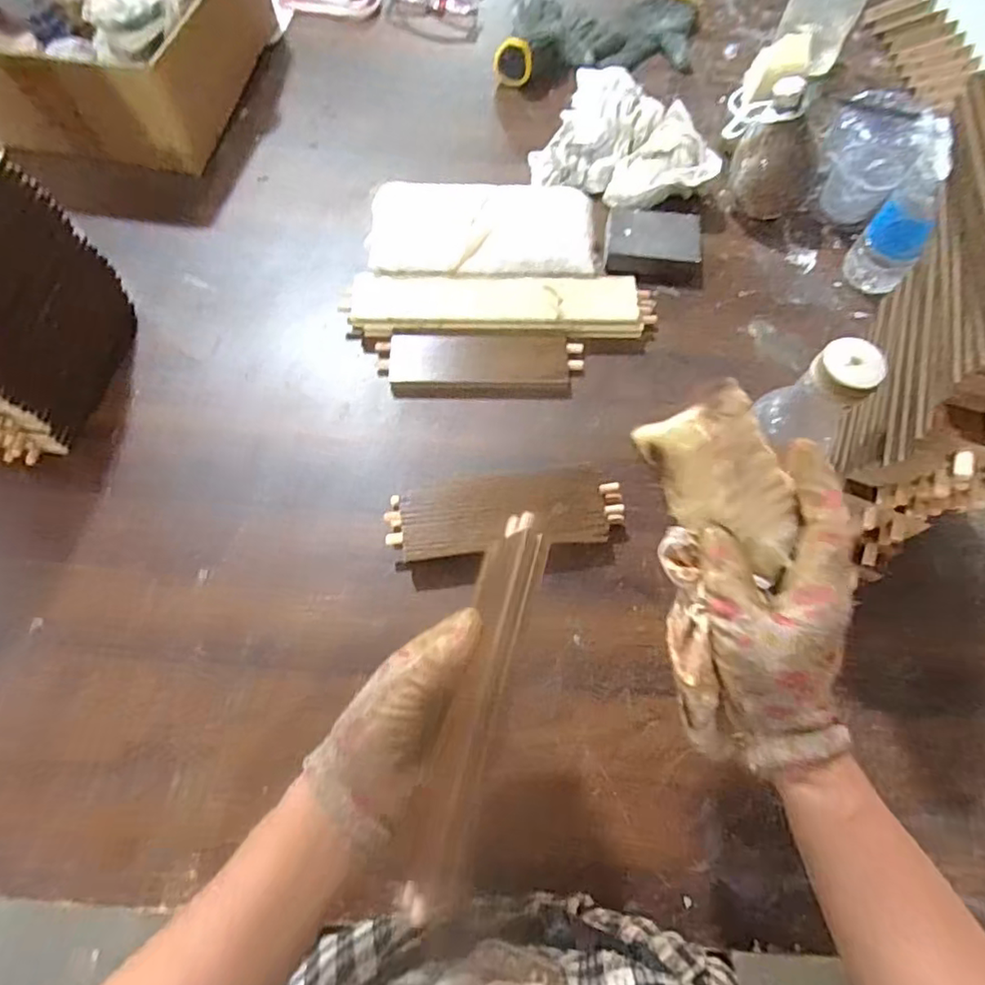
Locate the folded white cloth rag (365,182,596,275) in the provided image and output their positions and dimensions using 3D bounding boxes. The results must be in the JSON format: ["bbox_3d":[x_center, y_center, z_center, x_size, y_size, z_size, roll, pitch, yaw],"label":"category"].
[{"bbox_3d":[-0.011,-0.270,0.637,0.233,0.062,0.102,-1,67,-2],"label":"folded white cloth rag"}]

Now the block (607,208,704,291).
[{"bbox_3d":[0.178,-0.268,0.655,0.105,0.029,0.081,10,68,3],"label":"block"}]

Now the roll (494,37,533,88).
[{"bbox_3d":[0.028,-0.545,0.761,0.052,0.053,0.015,48,45,-11],"label":"roll"}]

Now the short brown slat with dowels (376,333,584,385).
[{"bbox_3d":[-0.012,-0.133,0.603,0.201,0.023,0.052,-2,68,-2],"label":"short brown slat with dowels"}]

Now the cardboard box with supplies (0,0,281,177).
[{"bbox_3d":[-0.413,-0.515,0.666,0.245,0.157,0.293,10,68,3],"label":"cardboard box with supplies"}]

